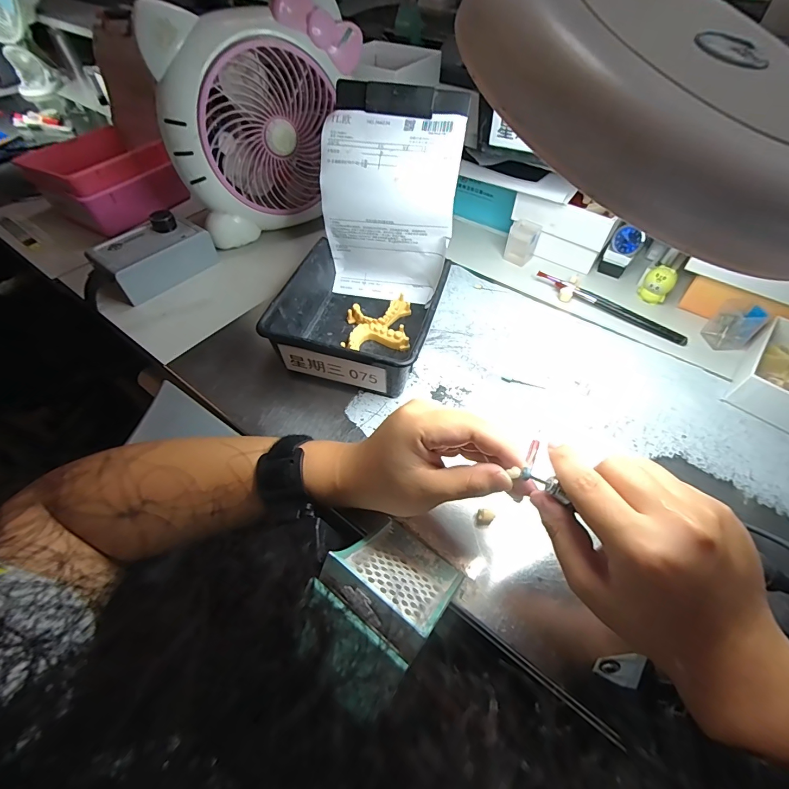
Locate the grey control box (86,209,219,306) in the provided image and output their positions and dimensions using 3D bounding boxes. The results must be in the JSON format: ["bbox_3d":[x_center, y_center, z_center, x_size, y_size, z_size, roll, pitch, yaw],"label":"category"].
[{"bbox_3d":[-0.322,-0.185,0.522,0.070,0.063,0.135,30,58,21],"label":"grey control box"}]

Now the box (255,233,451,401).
[{"bbox_3d":[-0.036,-0.087,0.437,0.162,0.068,0.174,12,53,9],"label":"box"}]

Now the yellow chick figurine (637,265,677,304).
[{"bbox_3d":[0.333,-0.137,0.492,0.033,0.043,0.023,33,59,24],"label":"yellow chick figurine"}]

